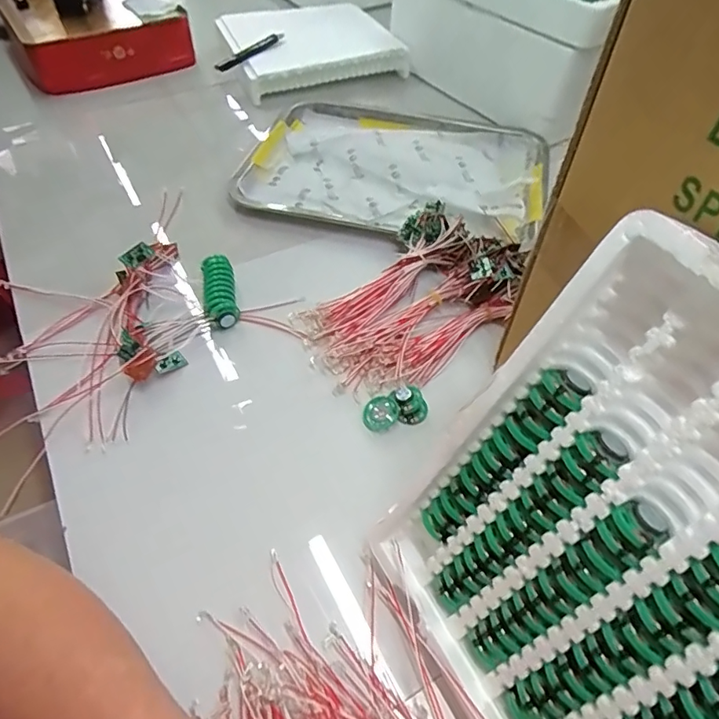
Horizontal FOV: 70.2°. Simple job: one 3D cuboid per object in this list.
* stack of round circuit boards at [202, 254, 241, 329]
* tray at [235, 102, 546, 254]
[{"bbox_3d":[-0.130,-0.061,0.483,0.027,0.036,0.072,-11,53,-10],"label":"stack of round circuit boards"},{"bbox_3d":[0.044,-0.238,0.619,0.346,0.022,0.260,9,52,5],"label":"tray"}]

